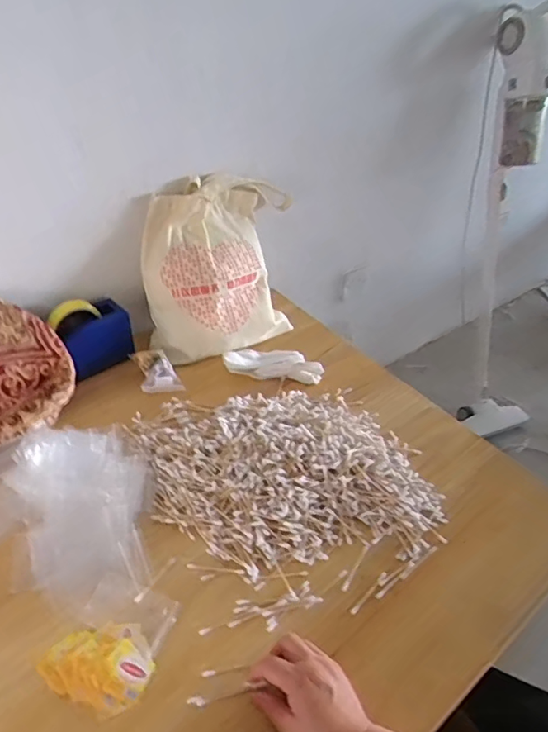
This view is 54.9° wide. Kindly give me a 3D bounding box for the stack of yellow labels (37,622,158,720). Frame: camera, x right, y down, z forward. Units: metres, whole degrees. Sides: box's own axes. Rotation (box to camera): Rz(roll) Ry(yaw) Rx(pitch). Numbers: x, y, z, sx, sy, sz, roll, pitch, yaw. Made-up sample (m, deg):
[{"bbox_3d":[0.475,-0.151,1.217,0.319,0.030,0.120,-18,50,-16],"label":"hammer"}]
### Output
[{"bbox_3d":[-0.187,0.317,0.572,0.111,0.010,0.086,19,41,15],"label":"stack of yellow labels"}]

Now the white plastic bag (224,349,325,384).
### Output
[{"bbox_3d":[-0.001,-0.006,0.983,0.179,0.042,0.064,8,39,3],"label":"white plastic bag"}]

